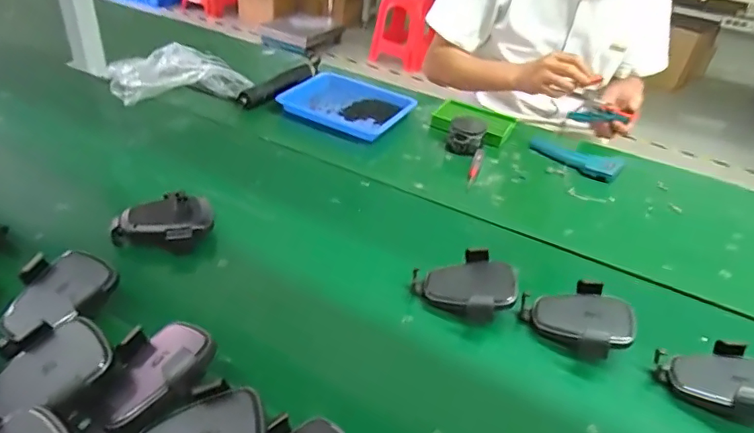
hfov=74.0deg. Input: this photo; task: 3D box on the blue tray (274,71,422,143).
[{"bbox_3d":[-0.060,-0.223,0.964,0.230,0.024,0.190,25,40,22],"label":"blue tray"}]

